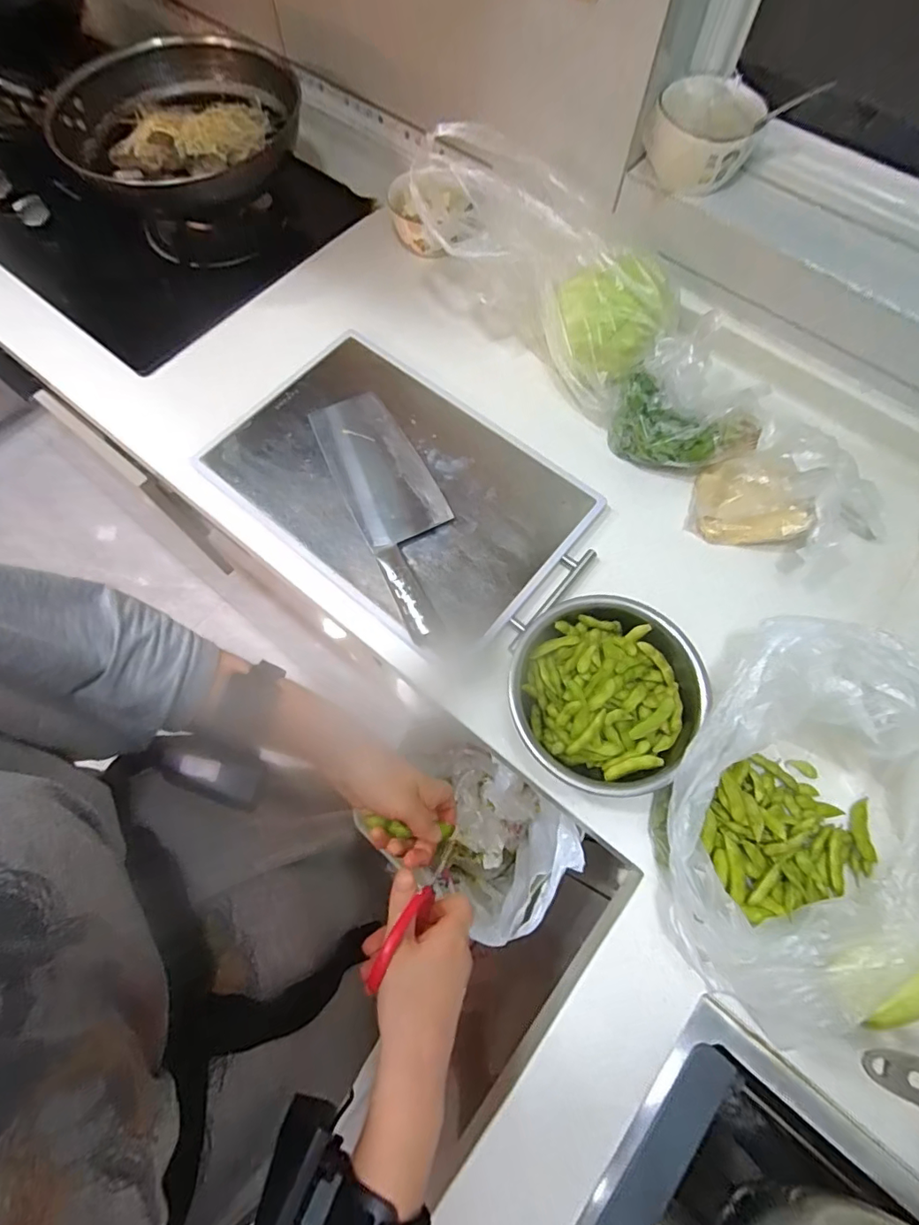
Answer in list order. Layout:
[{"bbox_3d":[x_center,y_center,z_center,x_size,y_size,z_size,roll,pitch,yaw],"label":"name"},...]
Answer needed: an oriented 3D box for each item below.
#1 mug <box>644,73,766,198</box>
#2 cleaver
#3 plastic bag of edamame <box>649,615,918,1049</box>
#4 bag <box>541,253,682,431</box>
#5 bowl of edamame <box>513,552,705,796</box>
[{"bbox_3d":[0.272,-0.538,0.586,0.117,0.063,0.108,22,70,6],"label":"mug"},{"bbox_3d":[-0.071,-0.127,0.576,0.098,0.031,0.322,-24,72,-10],"label":"cleaver"},{"bbox_3d":[0.289,0.171,0.439,0.217,0.130,0.302,37,73,11],"label":"plastic bag of edamame"},{"bbox_3d":[0.168,-0.331,0.613,0.122,0.124,0.145,-42,76,-15],"label":"bag"},{"bbox_3d":[0.129,0.066,0.505,0.193,0.075,0.183,1,69,-2],"label":"bowl of edamame"}]

